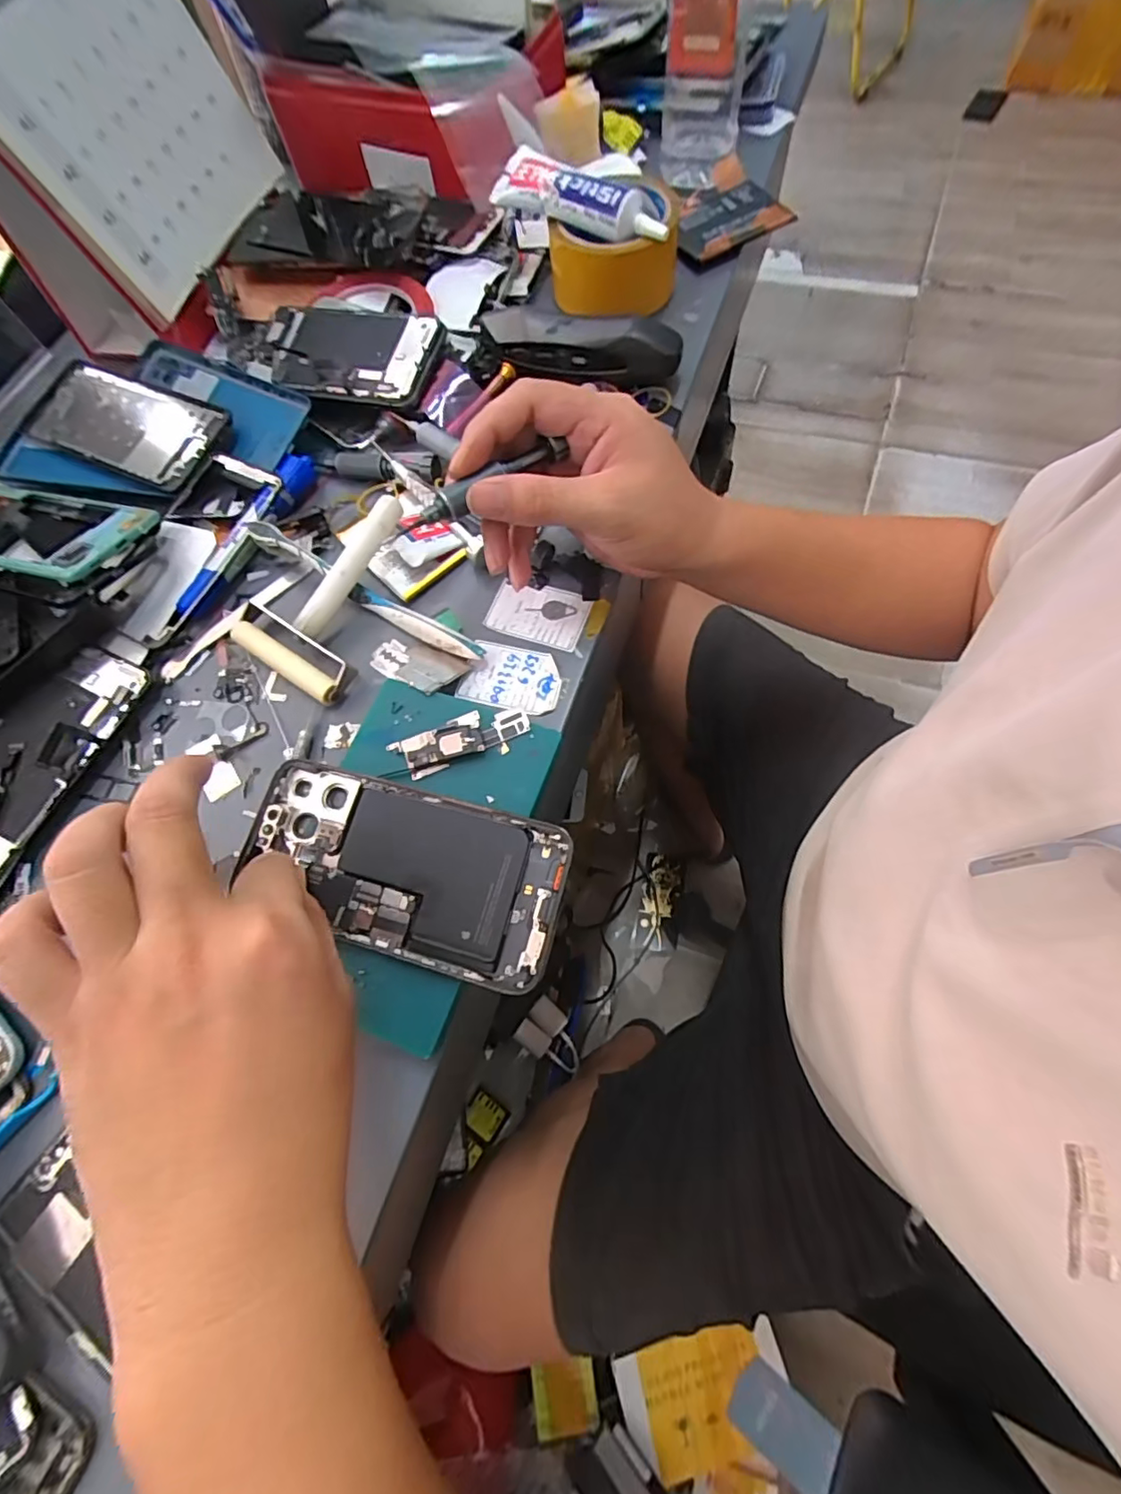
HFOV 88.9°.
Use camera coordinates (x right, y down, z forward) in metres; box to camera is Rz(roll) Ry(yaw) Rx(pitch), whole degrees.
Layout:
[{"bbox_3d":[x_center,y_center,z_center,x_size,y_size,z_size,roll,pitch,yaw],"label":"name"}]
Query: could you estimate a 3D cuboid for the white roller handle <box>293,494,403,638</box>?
[{"bbox_3d":[-0.126,-0.107,0.343,0.011,0.015,0.096,34,88,14],"label":"white roller handle"}]

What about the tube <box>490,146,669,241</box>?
[{"bbox_3d":[0.014,-0.390,0.406,0.135,0.027,0.031,27,73,16],"label":"tube"}]

